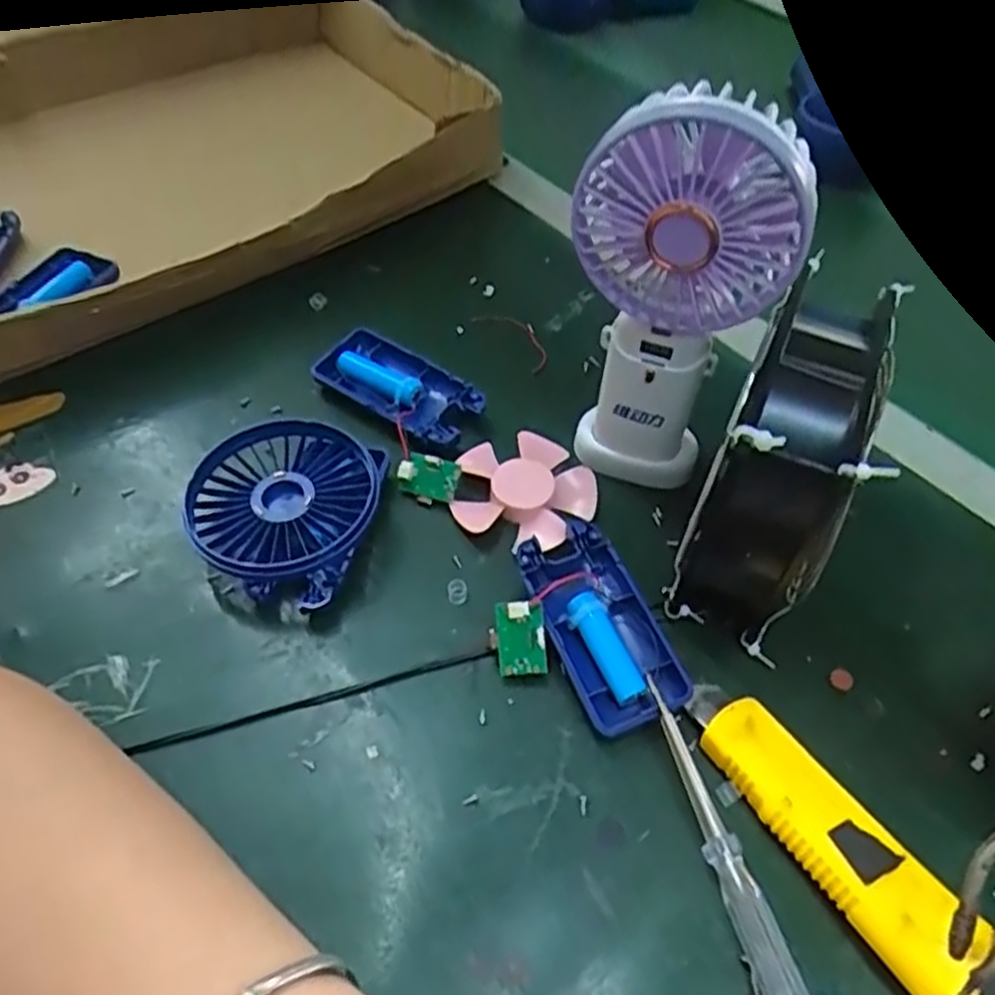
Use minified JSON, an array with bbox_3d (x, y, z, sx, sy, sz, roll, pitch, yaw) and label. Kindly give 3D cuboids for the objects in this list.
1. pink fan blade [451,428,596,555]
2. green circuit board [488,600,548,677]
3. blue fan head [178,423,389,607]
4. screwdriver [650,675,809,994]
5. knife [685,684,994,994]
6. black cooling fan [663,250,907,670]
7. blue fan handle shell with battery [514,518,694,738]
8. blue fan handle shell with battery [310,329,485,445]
[{"bbox_3d":[0.014,-0.005,0.393,0.068,0.016,0.064,1,51,-2],"label":"pink fan blade"},{"bbox_3d":[0.009,0.061,0.335,0.023,0.005,0.031,-6,89,-2],"label":"green circuit board"},{"bbox_3d":[-0.097,0.003,0.371,0.083,0.030,0.088,1,51,-2],"label":"blue fan head"},{"bbox_3d":[0.084,0.134,0.286,0.015,0.016,0.131,-11,53,-11],"label":"screwdriver"},{"bbox_3d":[0.127,0.130,0.283,0.040,0.014,0.153,-41,57,-13],"label":"knife"},{"bbox_3d":[0.121,-0.009,0.332,0.058,0.121,0.101,24,54,16],"label":"black cooling fan"},{"bbox_3d":[0.044,0.055,0.343,0.045,0.023,0.092,-18,54,-16],"label":"blue fan handle shell with battery"},{"bbox_3d":[-0.055,-0.058,0.433,0.092,0.019,0.046,33,57,22],"label":"blue fan handle shell with battery"}]

